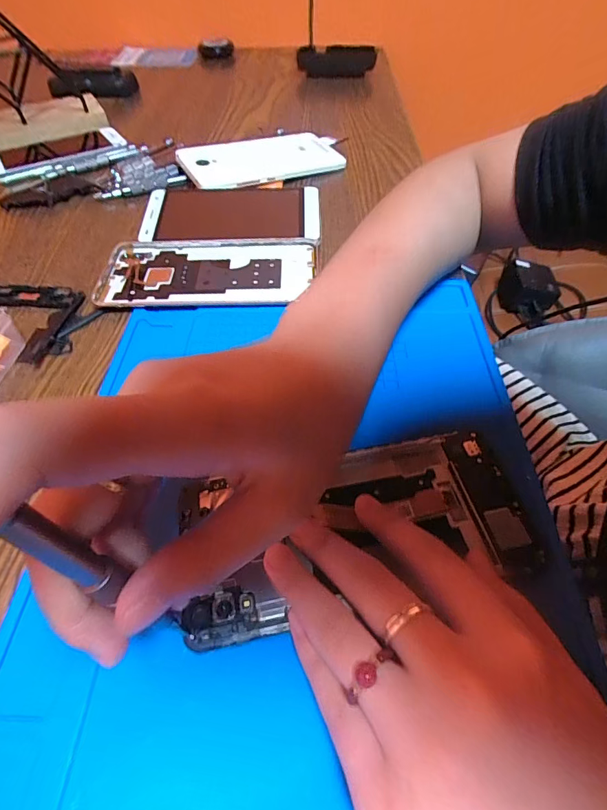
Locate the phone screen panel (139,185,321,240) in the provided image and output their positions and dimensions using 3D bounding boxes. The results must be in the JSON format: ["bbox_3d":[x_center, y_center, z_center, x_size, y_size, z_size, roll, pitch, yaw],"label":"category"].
[{"bbox_3d":[-0.058,-0.157,0.346,0.142,0.011,0.069,-2,52,0],"label":"phone screen panel"}]

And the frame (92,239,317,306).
[{"bbox_3d":[-0.068,-0.096,0.305,0.150,0.007,0.072,-1,52,1],"label":"frame"}]

